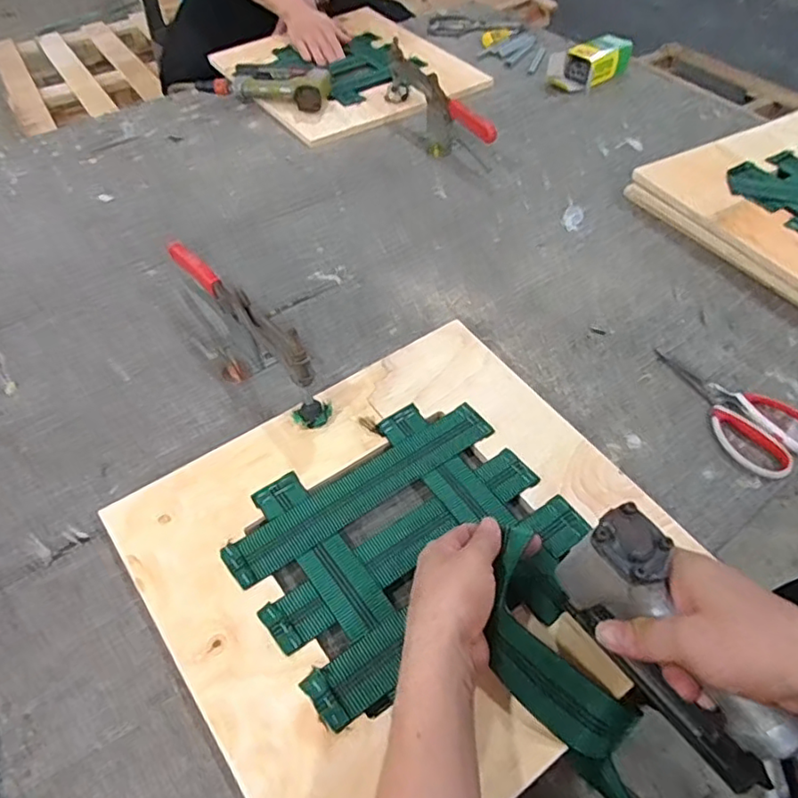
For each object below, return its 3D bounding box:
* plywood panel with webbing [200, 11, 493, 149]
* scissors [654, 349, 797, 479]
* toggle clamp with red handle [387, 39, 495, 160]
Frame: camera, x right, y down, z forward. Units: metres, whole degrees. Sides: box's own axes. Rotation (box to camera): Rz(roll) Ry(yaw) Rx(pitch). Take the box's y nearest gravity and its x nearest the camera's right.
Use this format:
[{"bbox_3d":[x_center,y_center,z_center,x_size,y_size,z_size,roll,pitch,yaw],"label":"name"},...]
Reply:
[{"bbox_3d":[-0.099,-0.654,1.179,0.412,0.039,0.409,-30,57,-22],"label":"plywood panel with webbing"},{"bbox_3d":[0.364,0.002,0.658,0.105,0.012,0.184,-27,56,-20],"label":"scissors"},{"bbox_3d":[0.053,-0.490,1.002,0.043,0.101,0.307,-23,54,-17],"label":"toggle clamp with red handle"}]

